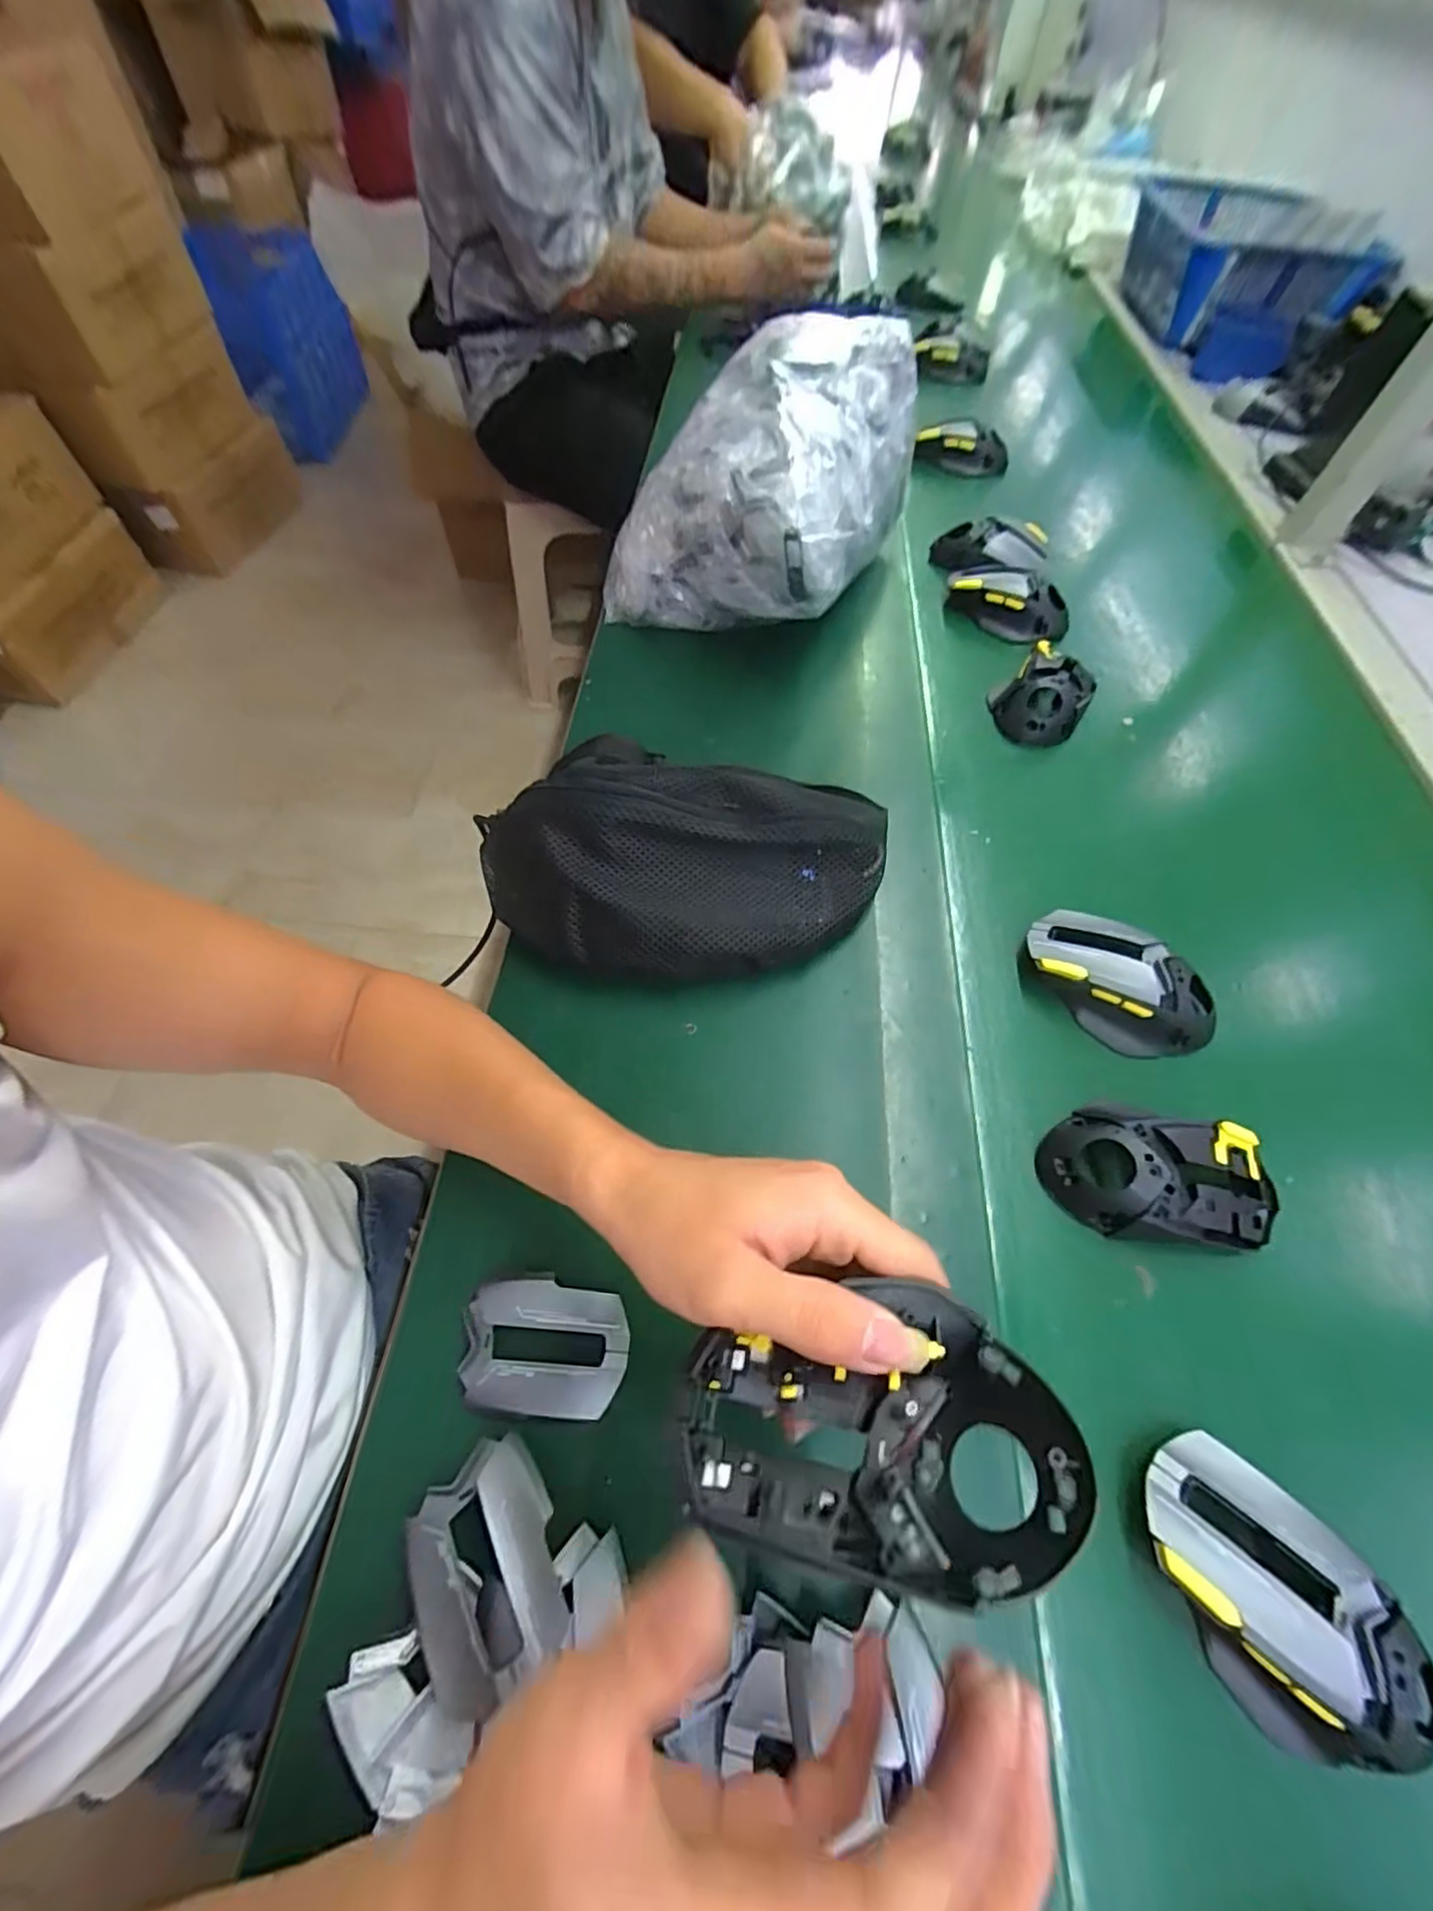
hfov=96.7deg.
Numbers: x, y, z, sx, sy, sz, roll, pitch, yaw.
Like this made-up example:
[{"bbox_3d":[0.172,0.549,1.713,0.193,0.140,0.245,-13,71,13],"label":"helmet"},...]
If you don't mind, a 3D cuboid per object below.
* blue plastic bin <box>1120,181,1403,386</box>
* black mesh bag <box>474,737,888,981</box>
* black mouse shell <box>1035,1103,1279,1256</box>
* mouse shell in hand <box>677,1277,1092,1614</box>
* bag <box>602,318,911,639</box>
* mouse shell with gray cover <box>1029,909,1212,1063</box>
[{"bbox_3d":[0.772,-1.030,0.952,0.212,0.146,0.455,-4,61,-3],"label":"blue plastic bin"},{"bbox_3d":[-0.021,-0.060,0.414,0.270,0.073,0.142,1,59,-1],"label":"black mesh bag"},{"bbox_3d":[0.241,0.119,0.344,0.115,0.034,0.068,13,59,6],"label":"black mouse shell"},{"bbox_3d":[0.047,0.149,0.202,0.113,0.040,0.078,7,61,3],"label":"mouse shell in hand"},{"bbox_3d":[0.047,-0.409,0.559,0.204,0.173,0.240,27,62,14],"label":"bag"},{"bbox_3d":[0.255,0.018,0.405,0.119,0.043,0.060,39,65,20],"label":"mouse shell with gray cover"}]

